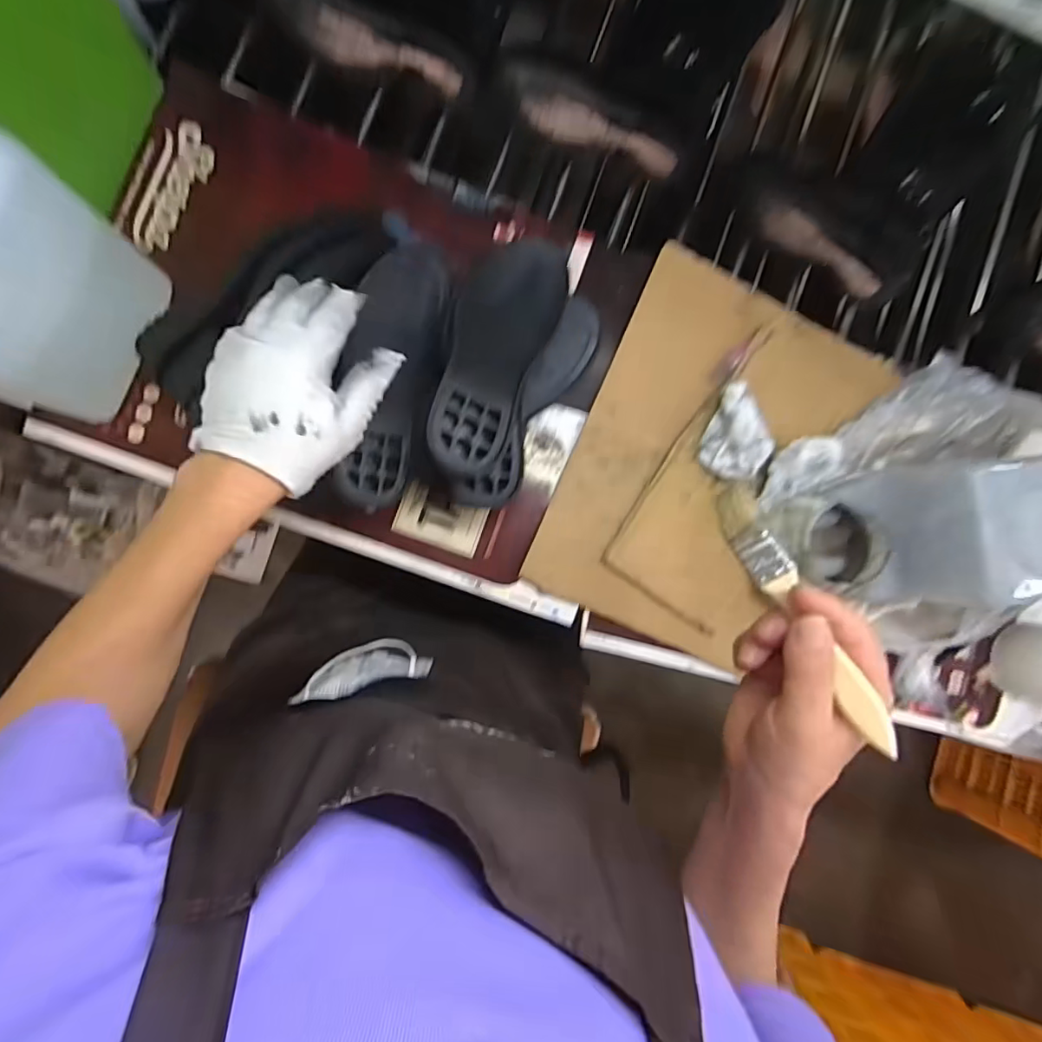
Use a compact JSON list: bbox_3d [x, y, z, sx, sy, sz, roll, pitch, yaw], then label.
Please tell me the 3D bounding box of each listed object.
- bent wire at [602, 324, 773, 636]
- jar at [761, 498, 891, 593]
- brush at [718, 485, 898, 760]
[{"bbox_3d":[0.173,-0.041,0.463,0.111,0.012,0.252,31,85,-4],"label":"bent wire"},{"bbox_3d":[0.242,0.021,0.433,0.083,0.058,0.070,18,86,-5],"label":"jar"},{"bbox_3d":[0.145,0.048,0.279,0.018,0.013,0.148,-26,74,-7],"label":"brush"}]

